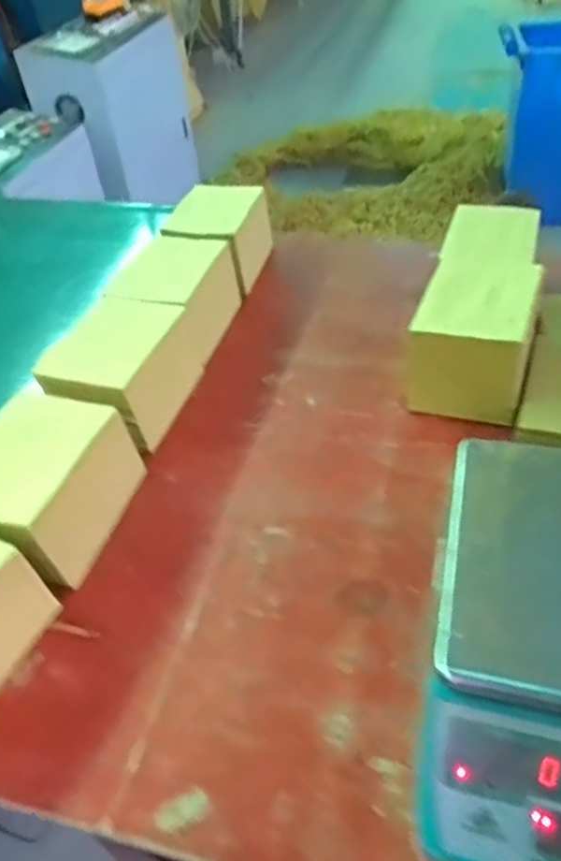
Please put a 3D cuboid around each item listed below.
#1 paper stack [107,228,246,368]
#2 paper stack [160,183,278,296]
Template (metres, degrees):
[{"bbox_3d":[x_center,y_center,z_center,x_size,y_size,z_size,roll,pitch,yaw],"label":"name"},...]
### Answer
[{"bbox_3d":[-0.138,-0.180,0.878,0.127,0.115,0.173,9,46,15],"label":"paper stack"},{"bbox_3d":[-0.091,-0.299,0.984,0.128,0.108,0.164,5,45,11],"label":"paper stack"}]

